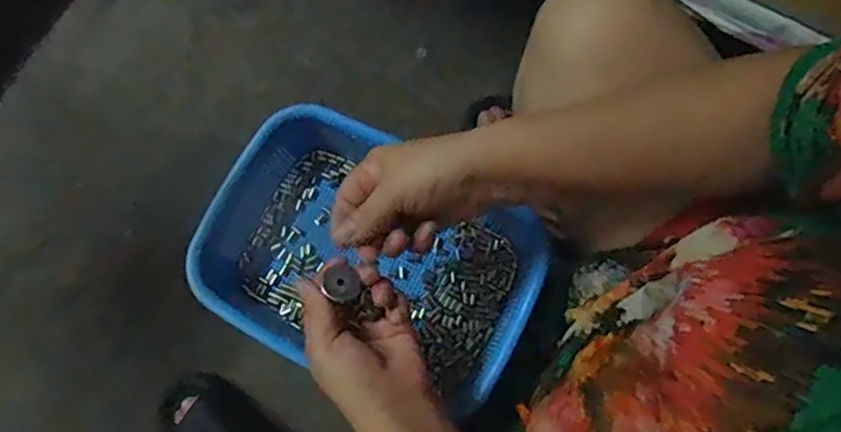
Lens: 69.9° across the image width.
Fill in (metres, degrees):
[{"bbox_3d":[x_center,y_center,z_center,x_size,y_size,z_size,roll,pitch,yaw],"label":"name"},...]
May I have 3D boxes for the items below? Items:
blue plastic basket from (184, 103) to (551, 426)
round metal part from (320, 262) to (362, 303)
[{"bbox_3d":[-0.053,0.041,0.557,0.302,0.071,0.205,28,79,8],"label":"blue plastic basket"},{"bbox_3d":[-0.058,0.048,0.449,0.032,0.012,0.025,30,79,9],"label":"round metal part"}]

